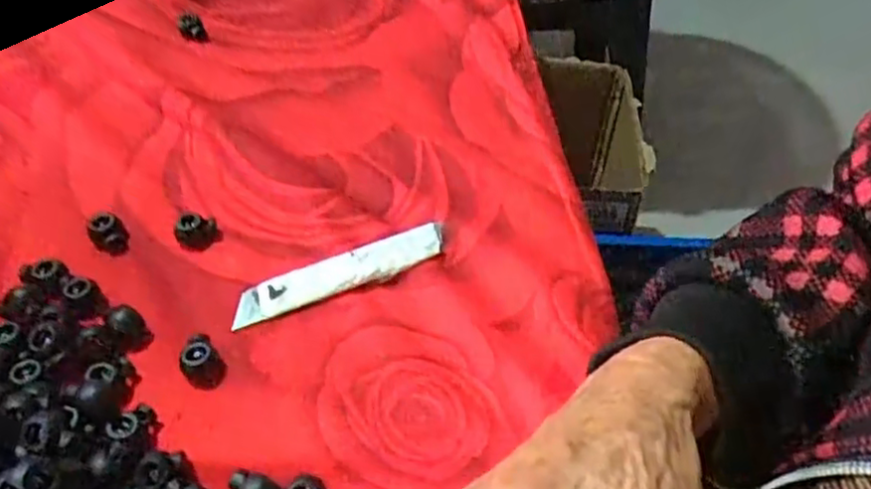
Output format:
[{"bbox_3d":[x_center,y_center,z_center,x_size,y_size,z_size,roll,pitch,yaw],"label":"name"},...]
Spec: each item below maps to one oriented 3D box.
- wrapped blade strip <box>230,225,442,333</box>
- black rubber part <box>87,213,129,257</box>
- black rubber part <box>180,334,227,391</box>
[{"bbox_3d":[-0.043,0.013,0.327,0.101,0.004,0.020,-22,63,-16],"label":"wrapped blade strip"},{"bbox_3d":[-0.153,-0.004,0.334,0.015,0.015,0.016,1,48,-2],"label":"black rubber part"},{"bbox_3d":[-0.095,0.049,0.290,0.016,0.010,0.022,-29,54,-27],"label":"black rubber part"}]

